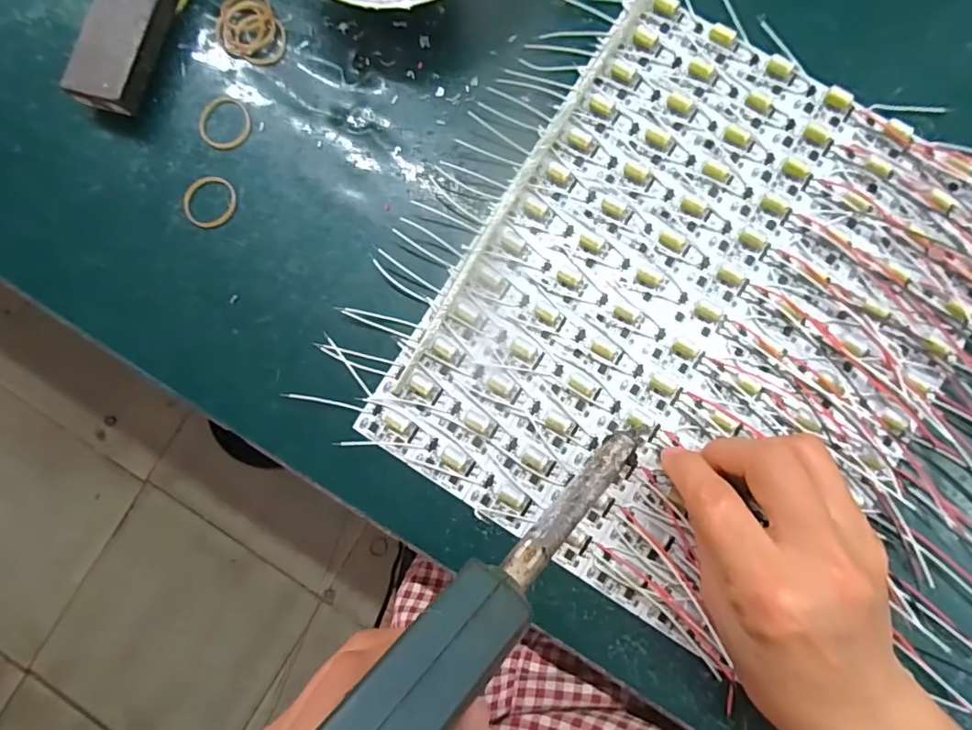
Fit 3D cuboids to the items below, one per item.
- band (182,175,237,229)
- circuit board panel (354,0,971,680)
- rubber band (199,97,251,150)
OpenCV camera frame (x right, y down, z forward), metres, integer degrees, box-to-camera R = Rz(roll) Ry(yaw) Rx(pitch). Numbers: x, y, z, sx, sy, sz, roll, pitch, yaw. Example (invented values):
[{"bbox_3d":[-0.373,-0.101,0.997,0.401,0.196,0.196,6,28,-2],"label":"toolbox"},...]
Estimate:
[{"bbox_3d":[-0.155,-0.091,0.304,0.028,0.004,0.030,0,85,2],"label":"band"},{"bbox_3d":[0.109,-0.025,0.284,0.239,0.009,0.287,33,87,5],"label":"circuit board panel"},{"bbox_3d":[-0.148,-0.137,0.310,0.030,0.004,0.031,0,85,2],"label":"rubber band"}]

